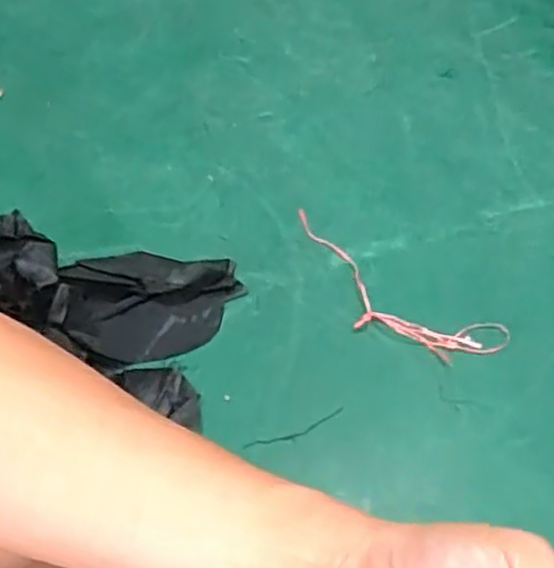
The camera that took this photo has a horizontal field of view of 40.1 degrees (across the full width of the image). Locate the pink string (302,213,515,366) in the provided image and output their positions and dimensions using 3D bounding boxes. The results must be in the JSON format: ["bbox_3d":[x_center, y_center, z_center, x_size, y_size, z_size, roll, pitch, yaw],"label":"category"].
[{"bbox_3d":[0.155,0.021,1.114,0.351,0.015,0.113,31,57,19],"label":"pink string"}]

